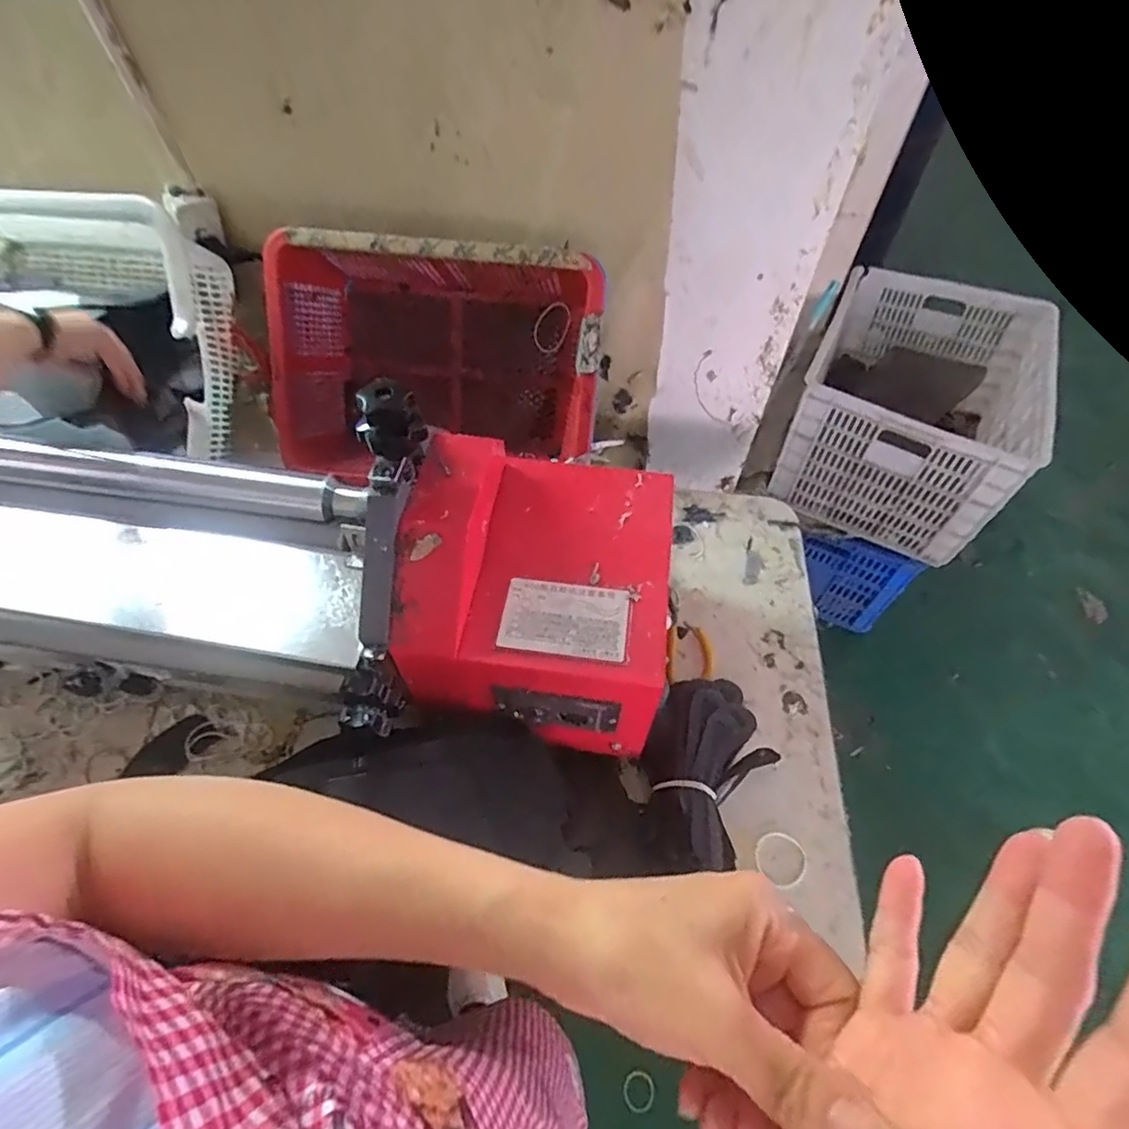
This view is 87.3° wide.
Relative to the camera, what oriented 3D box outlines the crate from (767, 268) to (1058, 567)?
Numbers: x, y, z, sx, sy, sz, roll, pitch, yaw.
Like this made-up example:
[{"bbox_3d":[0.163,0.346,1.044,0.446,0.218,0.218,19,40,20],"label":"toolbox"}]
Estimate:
[{"bbox_3d":[0.780,-0.374,1.345,0.434,0.294,0.646,24,57,14],"label":"crate"}]

